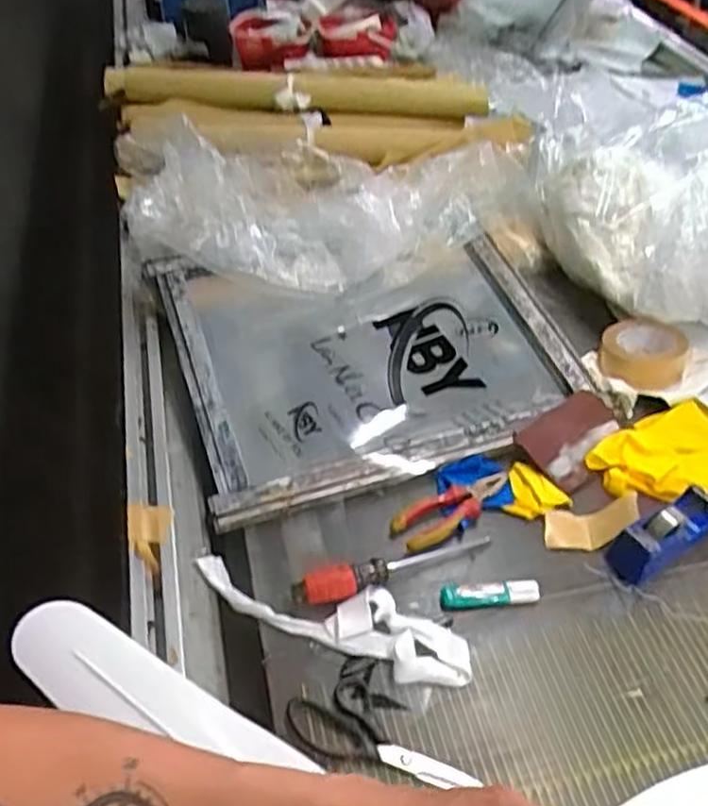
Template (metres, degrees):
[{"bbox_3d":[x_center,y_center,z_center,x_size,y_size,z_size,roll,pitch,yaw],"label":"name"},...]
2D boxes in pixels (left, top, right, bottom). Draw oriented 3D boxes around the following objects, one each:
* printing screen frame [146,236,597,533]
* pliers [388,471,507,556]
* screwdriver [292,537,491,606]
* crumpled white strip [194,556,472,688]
[{"bbox_3d":[0.025,-0.078,1.012,0.525,0.050,0.421,-12,47,-12],"label":"printing screen frame"},{"bbox_3d":[0.121,0.127,0.868,0.155,0.012,0.055,-20,50,-19],"label":"pliers"},{"bbox_3d":[0.044,0.177,0.806,0.228,0.032,0.030,-16,48,-15],"label":"screwdriver"},{"bbox_3d":[-0.027,0.217,0.774,0.308,0.026,0.079,20,49,17],"label":"crumpled white strip"}]

